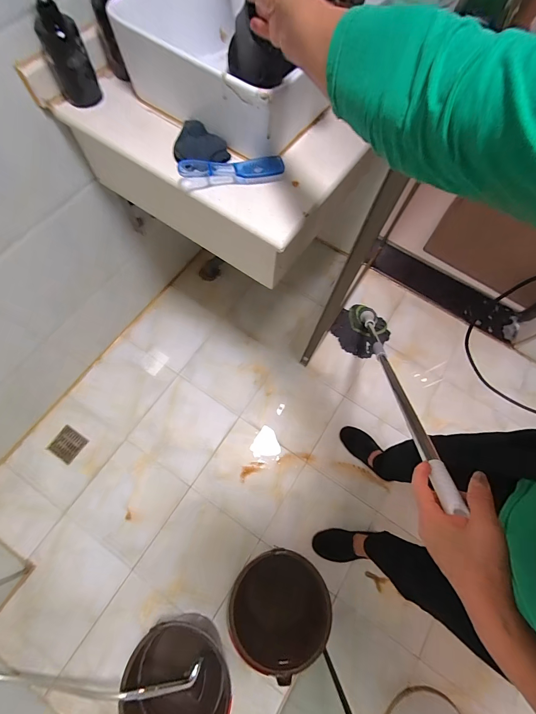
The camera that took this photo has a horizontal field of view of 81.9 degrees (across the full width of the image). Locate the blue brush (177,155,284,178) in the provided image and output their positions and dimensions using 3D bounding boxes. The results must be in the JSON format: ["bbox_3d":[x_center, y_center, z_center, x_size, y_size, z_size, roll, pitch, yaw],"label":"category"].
[{"bbox_3d":[-0.064,-0.344,0.552,0.184,0.028,0.035,-4,71,-4],"label":"blue brush"}]

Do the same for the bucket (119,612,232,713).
[{"bbox_3d":[-0.237,0.881,0.861,0.264,0.203,0.270,1,70,-3],"label":"bucket"}]

